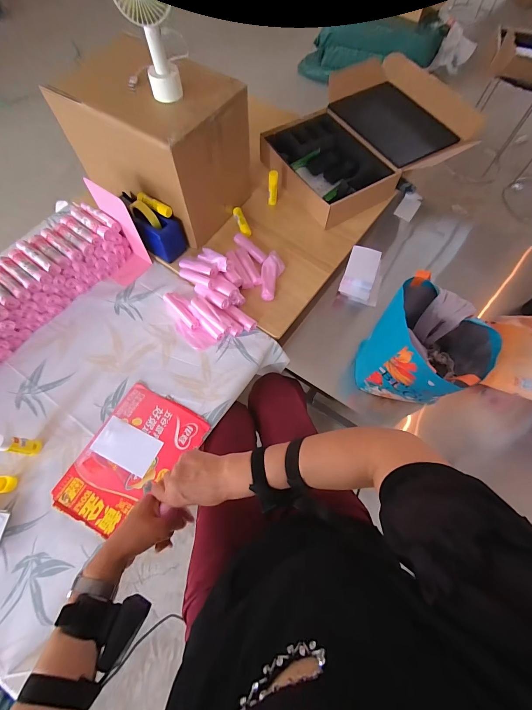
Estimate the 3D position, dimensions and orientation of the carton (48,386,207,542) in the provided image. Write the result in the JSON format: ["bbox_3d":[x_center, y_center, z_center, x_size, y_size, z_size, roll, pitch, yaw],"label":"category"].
[{"bbox_3d":[-0.277,0.218,0.644,0.198,0.012,0.282,27,67,11],"label":"carton"}]

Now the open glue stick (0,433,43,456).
[{"bbox_3d":[-0.482,0.175,0.594,0.025,0.106,0.030,8,66,2],"label":"open glue stick"}]

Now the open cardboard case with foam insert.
[{"bbox_3d":[0.341,-0.681,0.973,0.652,0.157,0.475,-32,71,-14],"label":"open cardboard case with foam insert"}]

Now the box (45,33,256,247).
[{"bbox_3d":[-0.272,-0.537,0.796,0.383,0.279,0.267,29,69,11],"label":"box"}]

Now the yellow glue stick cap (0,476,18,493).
[{"bbox_3d":[-0.511,0.253,0.598,0.031,0.025,0.030,0,66,-1],"label":"yellow glue stick cap"}]

